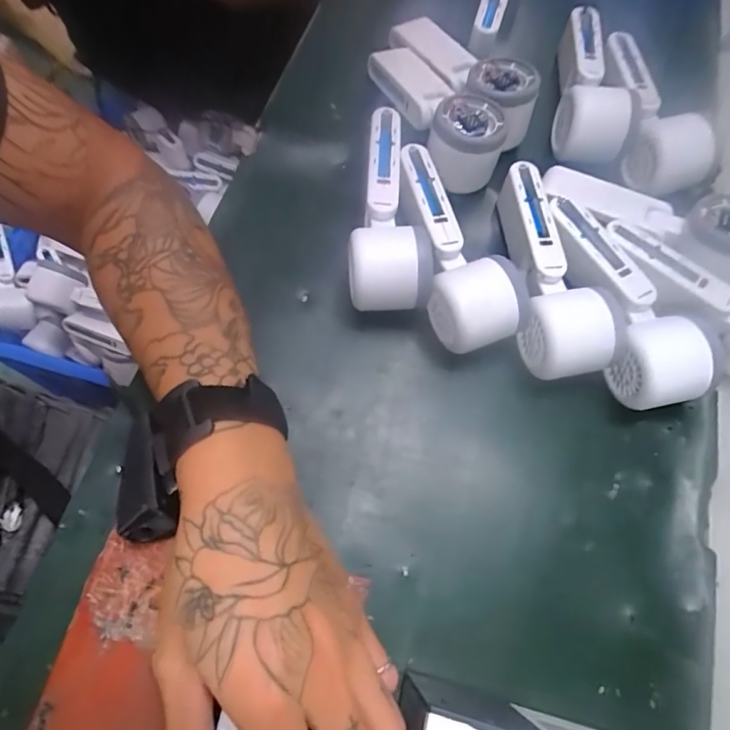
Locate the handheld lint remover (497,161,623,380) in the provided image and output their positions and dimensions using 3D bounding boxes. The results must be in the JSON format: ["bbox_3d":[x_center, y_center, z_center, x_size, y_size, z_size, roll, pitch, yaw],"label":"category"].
[{"bbox_3d":[0.139,-0.069,0.369,0.062,0.049,0.159,-1,69,-2],"label":"handheld lint remover"}]

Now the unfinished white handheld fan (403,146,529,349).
[{"bbox_3d":[0.065,-0.090,0.373,0.063,0.050,0.163,-14,70,-7],"label":"unfinished white handheld fan"}]

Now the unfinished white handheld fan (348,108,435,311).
[{"bbox_3d":[0.021,-0.118,0.386,0.060,0.049,0.161,5,69,0],"label":"unfinished white handheld fan"}]

